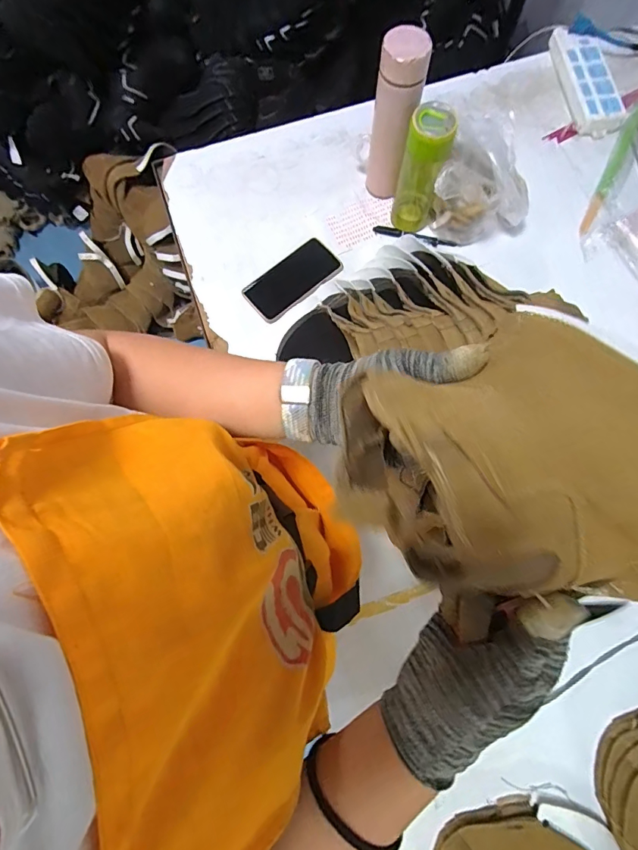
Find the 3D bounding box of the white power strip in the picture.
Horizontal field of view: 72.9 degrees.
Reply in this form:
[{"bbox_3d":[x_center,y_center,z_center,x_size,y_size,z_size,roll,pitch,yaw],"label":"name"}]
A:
[{"bbox_3d":[0.500,-0.648,0.806,0.087,0.030,0.241,-5,75,-1],"label":"white power strip"}]

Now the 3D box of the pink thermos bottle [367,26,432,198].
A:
[{"bbox_3d":[0.112,-0.449,0.661,0.062,0.233,0.069,9,75,3],"label":"pink thermos bottle"}]

